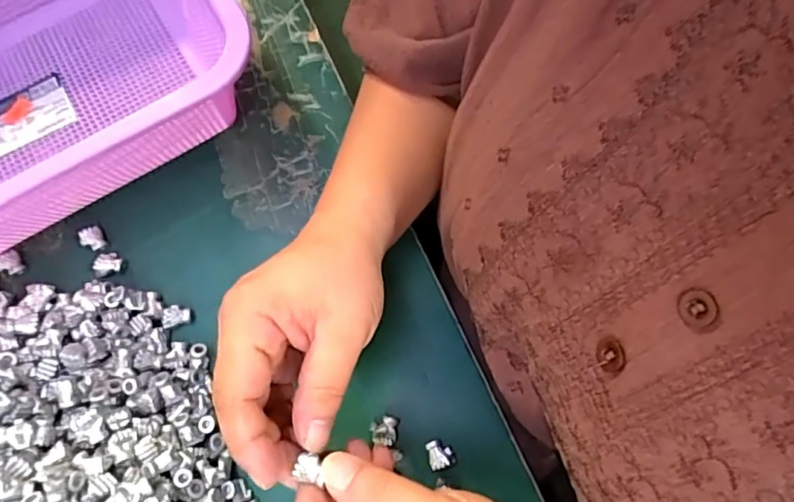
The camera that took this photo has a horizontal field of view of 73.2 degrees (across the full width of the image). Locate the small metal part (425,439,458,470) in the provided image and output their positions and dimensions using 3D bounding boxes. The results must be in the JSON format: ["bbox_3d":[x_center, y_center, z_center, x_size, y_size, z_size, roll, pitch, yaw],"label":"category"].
[{"bbox_3d":[0.025,0.119,0.313,0.016,0.008,0.016,-17,75,-4],"label":"small metal part"}]

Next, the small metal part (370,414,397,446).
[{"bbox_3d":[-0.008,0.107,0.319,0.015,0.008,0.016,4,74,-1],"label":"small metal part"}]

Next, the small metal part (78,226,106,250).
[{"bbox_3d":[-0.199,-0.008,0.348,0.014,0.007,0.015,-9,74,-4],"label":"small metal part"}]

